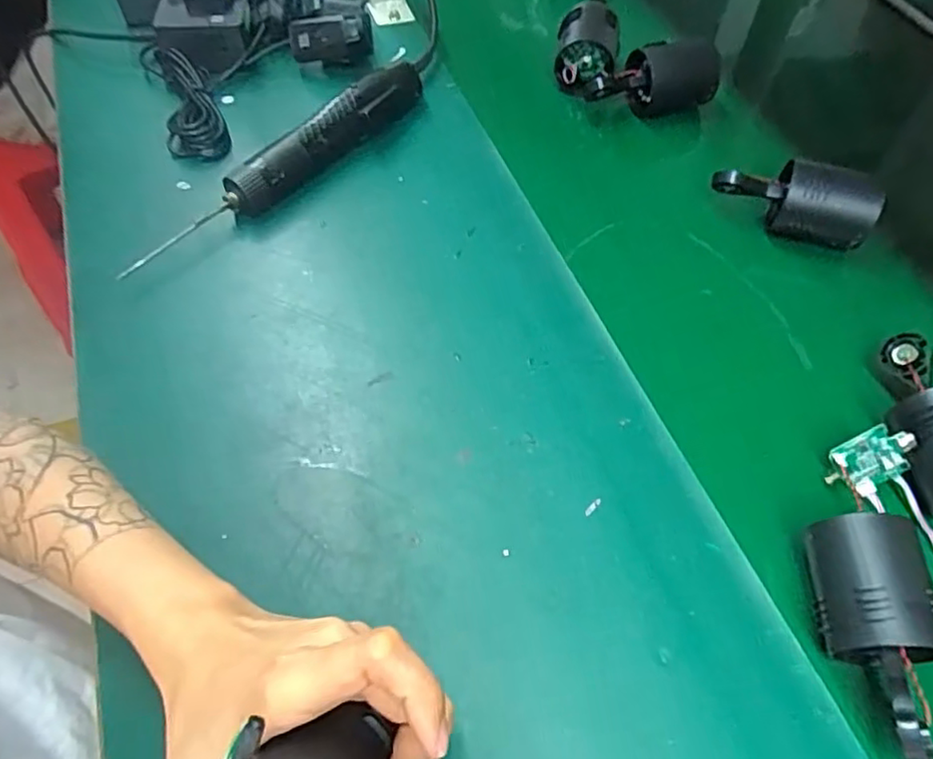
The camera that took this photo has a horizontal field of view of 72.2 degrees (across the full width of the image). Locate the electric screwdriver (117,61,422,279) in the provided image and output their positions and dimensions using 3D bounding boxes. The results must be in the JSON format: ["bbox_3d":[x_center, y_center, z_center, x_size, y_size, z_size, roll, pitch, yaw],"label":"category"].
[{"bbox_3d":[-0.132,-0.168,0.494,0.030,0.043,0.272,33,63,19],"label":"electric screwdriver"}]

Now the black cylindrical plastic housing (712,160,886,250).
[{"bbox_3d":[0.246,-0.137,0.482,0.116,0.045,0.044,19,59,11],"label":"black cylindrical plastic housing"}]

